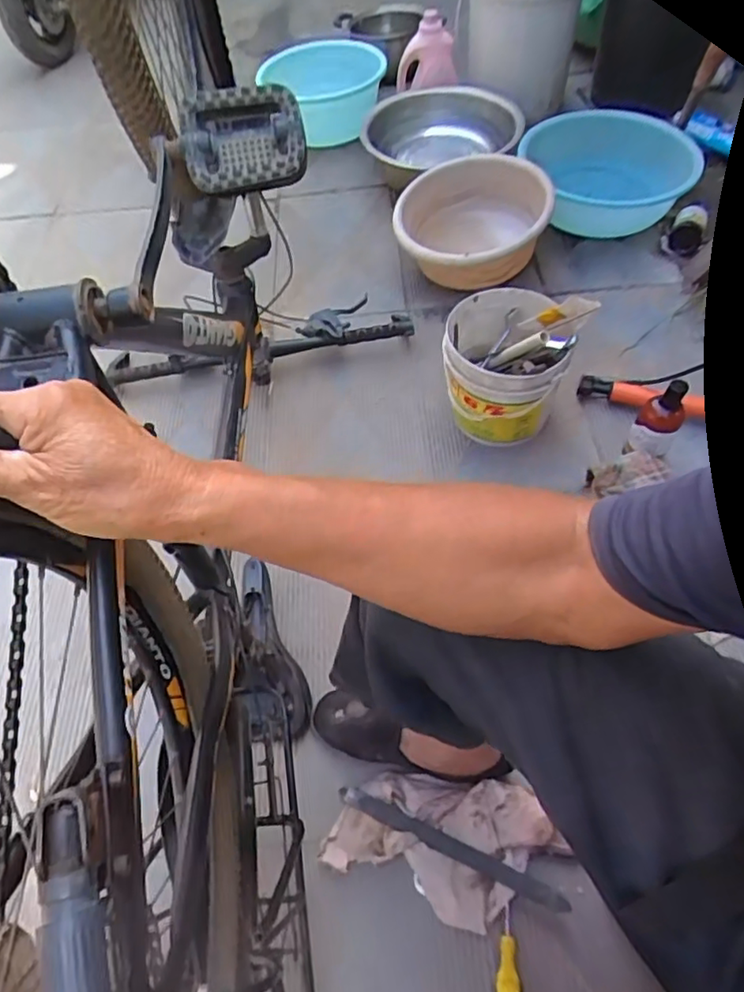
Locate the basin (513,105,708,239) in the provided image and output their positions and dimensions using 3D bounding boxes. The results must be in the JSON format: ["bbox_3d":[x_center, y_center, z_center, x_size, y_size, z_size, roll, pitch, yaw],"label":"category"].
[{"bbox_3d":[0.527,-0.751,1.384,0.386,0.108,0.369,1,56,4],"label":"basin"}]

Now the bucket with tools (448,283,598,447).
[{"bbox_3d":[0.221,-0.226,1.005,0.193,0.200,0.203,-2,56,3],"label":"bucket with tools"}]

